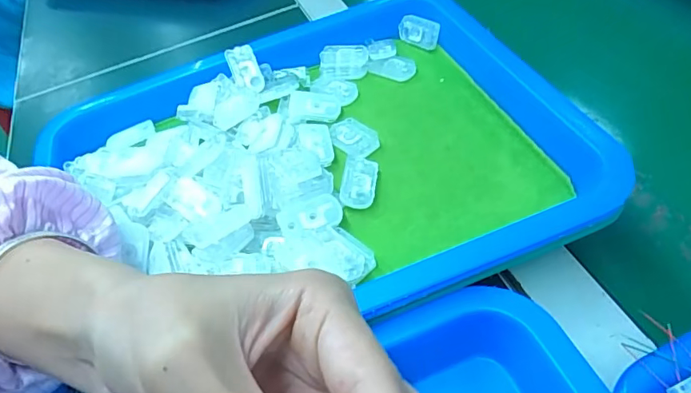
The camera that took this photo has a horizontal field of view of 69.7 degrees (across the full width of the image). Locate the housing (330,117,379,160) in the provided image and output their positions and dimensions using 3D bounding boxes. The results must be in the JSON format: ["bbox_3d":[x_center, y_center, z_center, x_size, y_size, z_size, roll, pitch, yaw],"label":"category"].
[{"bbox_3d":[0.006,-0.040,0.340,0.025,0.006,0.038,-33,51,-17],"label":"housing"}]

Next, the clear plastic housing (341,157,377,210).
[{"bbox_3d":[0.009,-0.009,0.311,0.020,0.012,0.040,1,49,13],"label":"clear plastic housing"}]

